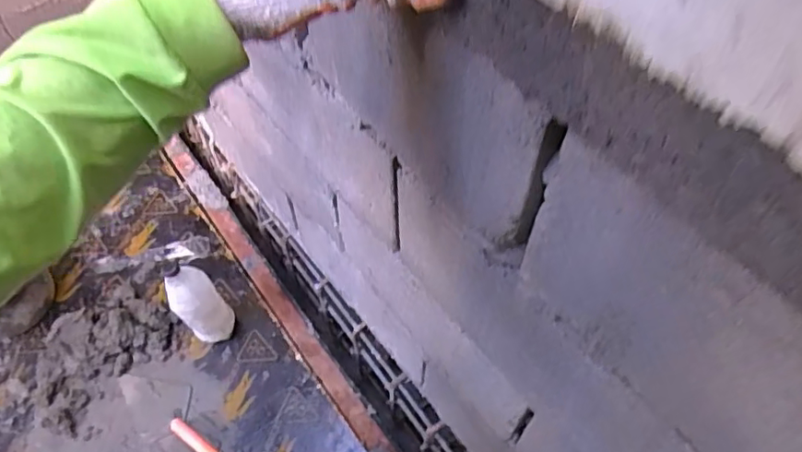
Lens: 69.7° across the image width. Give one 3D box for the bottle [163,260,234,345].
[{"bbox_3d":[-0.422,0.167,1.209,0.093,0.284,0.082,-40,63,-22],"label":"bottle"}]

